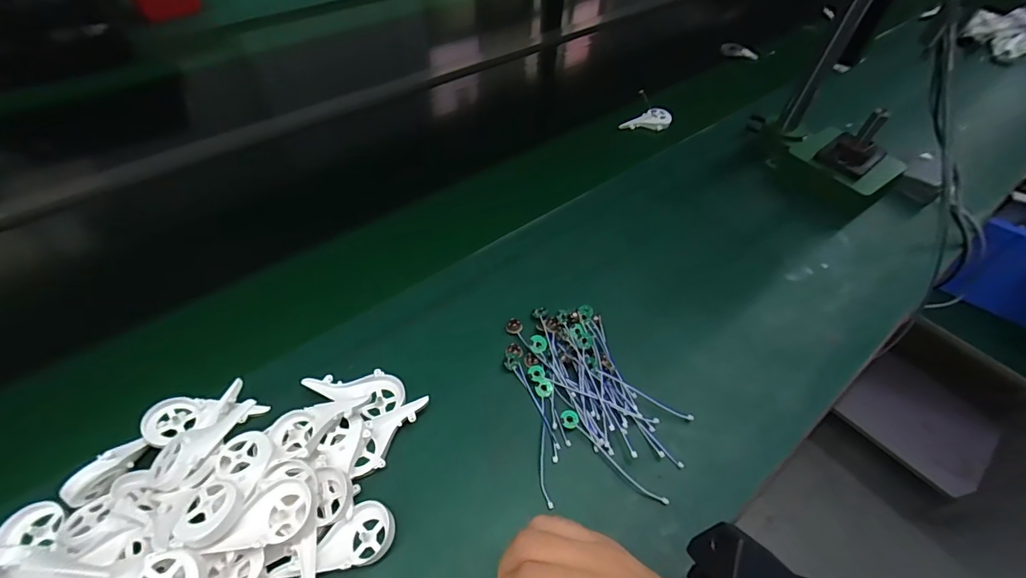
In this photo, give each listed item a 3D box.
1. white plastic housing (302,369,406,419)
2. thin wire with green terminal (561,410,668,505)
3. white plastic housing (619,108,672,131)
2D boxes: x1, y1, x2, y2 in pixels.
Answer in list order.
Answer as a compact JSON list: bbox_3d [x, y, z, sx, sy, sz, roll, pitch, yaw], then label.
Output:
[{"bbox_3d":[-0.150,0.094,0.436,0.087,0.013,0.046,21,55,12],"label":"white plastic housing"},{"bbox_3d":[0.091,0.153,0.410,0.115,0.008,0.015,37,57,22],"label":"thin wire with green terminal"},{"bbox_3d":[0.233,-0.295,0.789,0.087,0.018,0.045,-11,52,5],"label":"white plastic housing"}]

